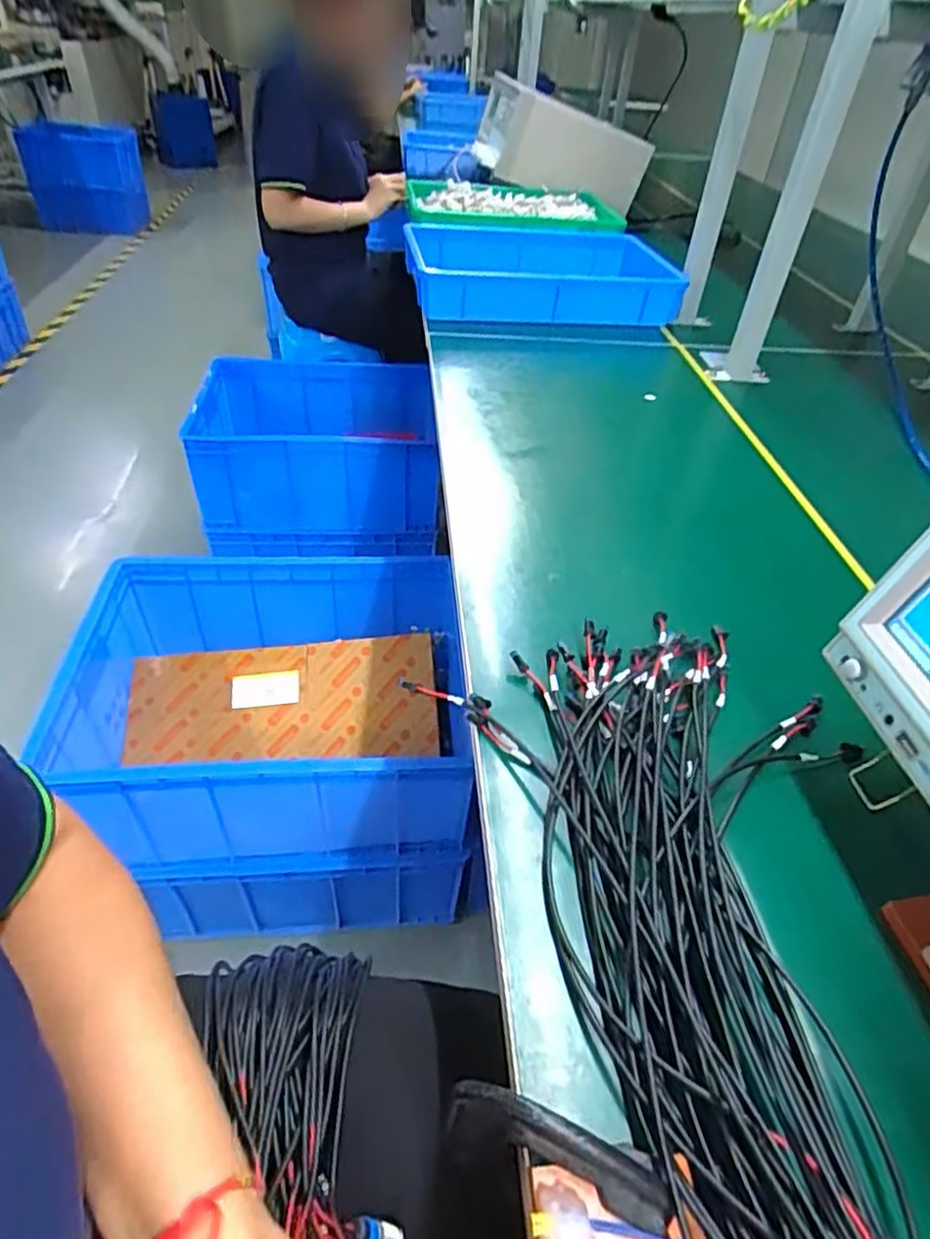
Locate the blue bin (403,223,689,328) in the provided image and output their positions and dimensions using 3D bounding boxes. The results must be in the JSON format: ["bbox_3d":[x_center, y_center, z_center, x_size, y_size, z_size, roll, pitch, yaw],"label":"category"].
[{"bbox_3d":[0.142,-0.605,1.174,0.463,0.085,0.332,-6,44,-12],"label":"blue bin"}]

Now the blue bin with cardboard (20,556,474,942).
[{"bbox_3d":[-0.265,0.166,1.018,0.517,0.331,0.415,-2,43,-7],"label":"blue bin with cardboard"}]

